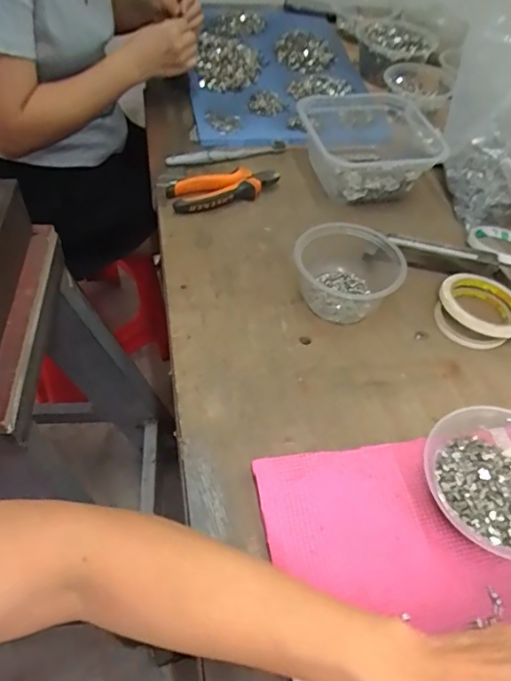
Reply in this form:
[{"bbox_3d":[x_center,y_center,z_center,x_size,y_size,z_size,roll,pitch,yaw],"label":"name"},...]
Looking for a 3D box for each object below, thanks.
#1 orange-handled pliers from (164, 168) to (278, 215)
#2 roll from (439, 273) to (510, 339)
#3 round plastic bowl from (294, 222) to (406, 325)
[{"bbox_3d":[-0.040,-0.202,0.688,0.146,0.025,0.056,-17,55,-19],"label":"orange-handled pliers"},{"bbox_3d":[0.262,-0.045,0.595,0.097,0.018,0.097,3,51,-4],"label":"roll"},{"bbox_3d":[0.102,-0.079,0.578,0.111,0.064,0.105,3,51,-4],"label":"round plastic bowl"}]

